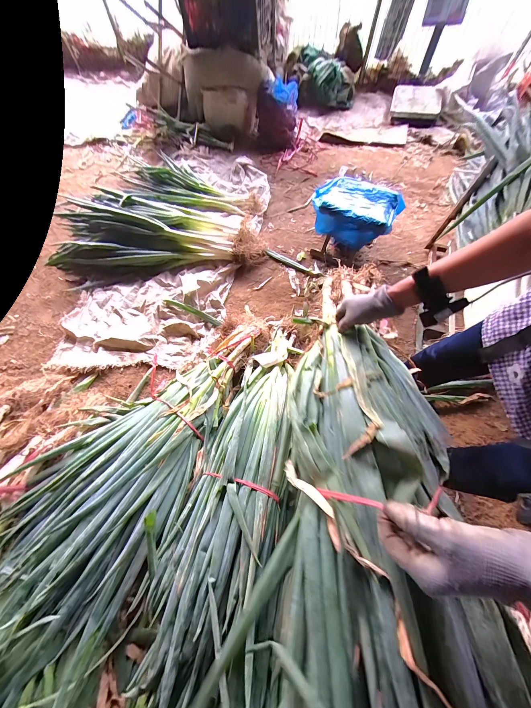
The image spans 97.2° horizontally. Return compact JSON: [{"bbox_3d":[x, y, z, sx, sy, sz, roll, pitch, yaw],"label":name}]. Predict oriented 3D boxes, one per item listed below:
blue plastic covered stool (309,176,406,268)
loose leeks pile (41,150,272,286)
[{"bbox_3d":[0.418,-0.650,1.176,0.369,0.294,0.303,31,72,14],"label":"blue plastic covered stool"},{"bbox_3d":[-0.598,-0.878,1.366,1.091,0.143,0.947,-7,67,-1],"label":"loose leeks pile"}]

